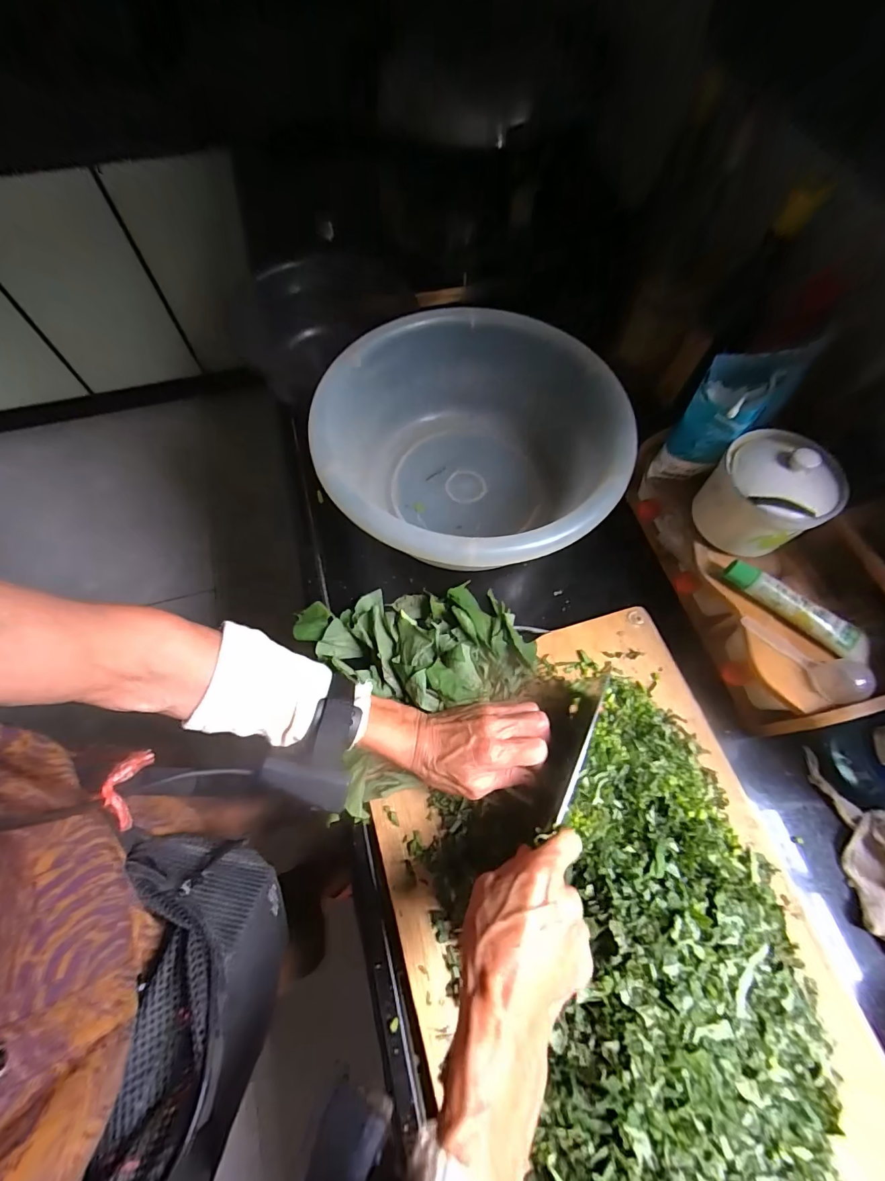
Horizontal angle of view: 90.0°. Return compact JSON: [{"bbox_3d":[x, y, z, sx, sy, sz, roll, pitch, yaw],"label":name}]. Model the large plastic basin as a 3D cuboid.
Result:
[{"bbox_3d":[0.035,-0.149,0.509,0.310,0.137,0.313,0,66,-1],"label":"large plastic basin"}]

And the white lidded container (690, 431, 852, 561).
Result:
[{"bbox_3d":[0.296,-0.089,0.406,0.086,0.092,0.095,-37,72,-16],"label":"white lidded container"}]

